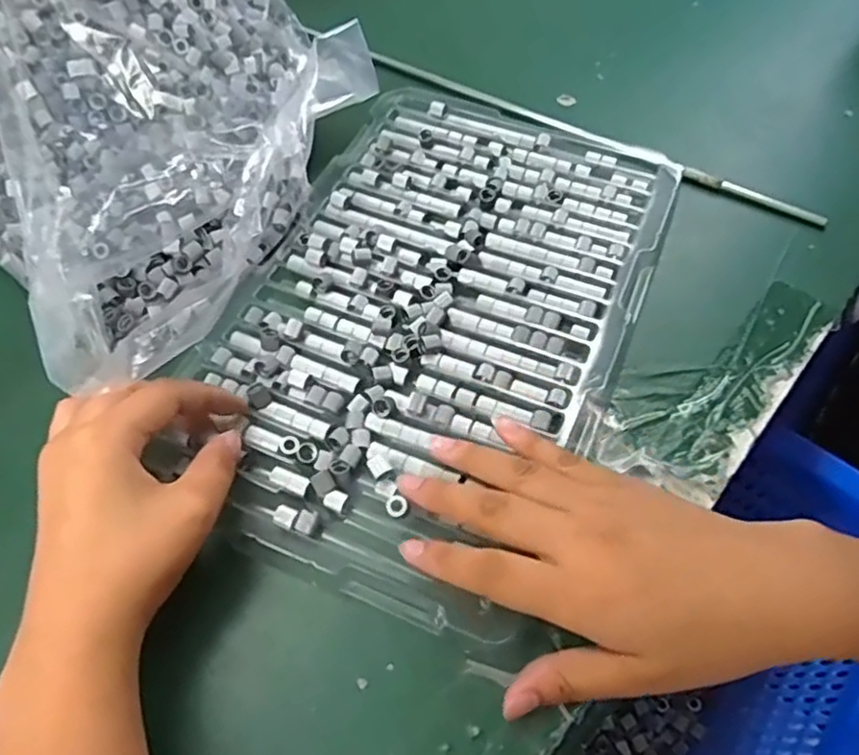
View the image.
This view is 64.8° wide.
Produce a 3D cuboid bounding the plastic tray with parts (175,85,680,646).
[{"bbox_3d":[0.008,-0.045,0.359,0.188,0.013,0.311,20,60,12],"label":"plastic tray with parts"}]

